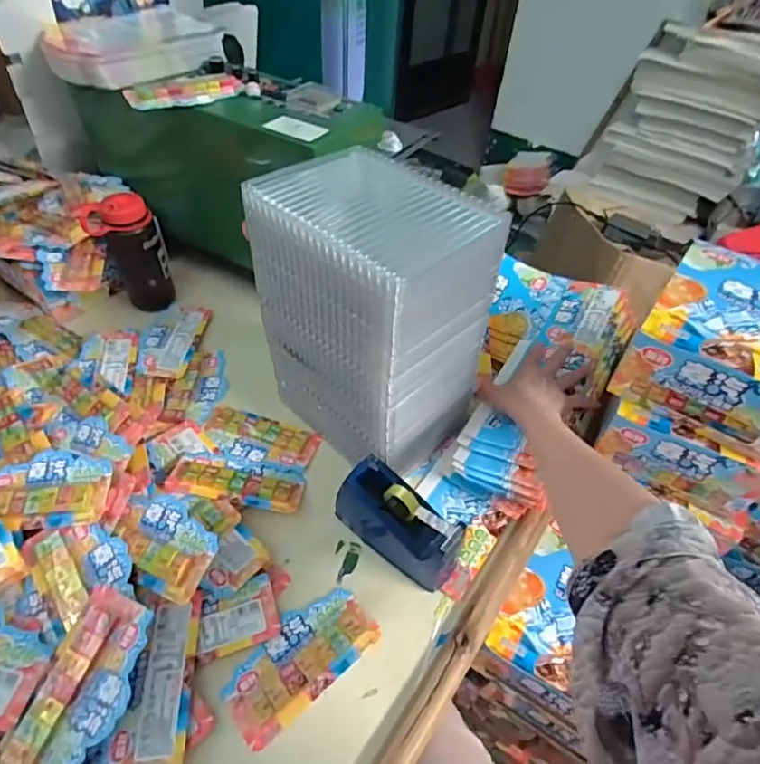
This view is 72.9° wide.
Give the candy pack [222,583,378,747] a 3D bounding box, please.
[{"bbox_3d":[-0.074,0.257,0.484,0.144,0.010,0.070,-32,58,-28],"label":"candy pack"}]

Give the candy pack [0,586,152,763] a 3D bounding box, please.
[{"bbox_3d":[-0.241,0.250,0.415,0.070,0.013,0.143,16,65,10],"label":"candy pack"}]

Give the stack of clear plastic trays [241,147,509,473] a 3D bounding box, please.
[{"bbox_3d":[-0.007,-0.060,0.558,0.161,0.284,0.198,-32,58,-28],"label":"stack of clear plastic trays"}]

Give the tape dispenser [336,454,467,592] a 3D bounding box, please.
[{"bbox_3d":[0.018,0.146,0.535,0.134,0.086,0.048,34,55,24],"label":"tape dispenser"}]

